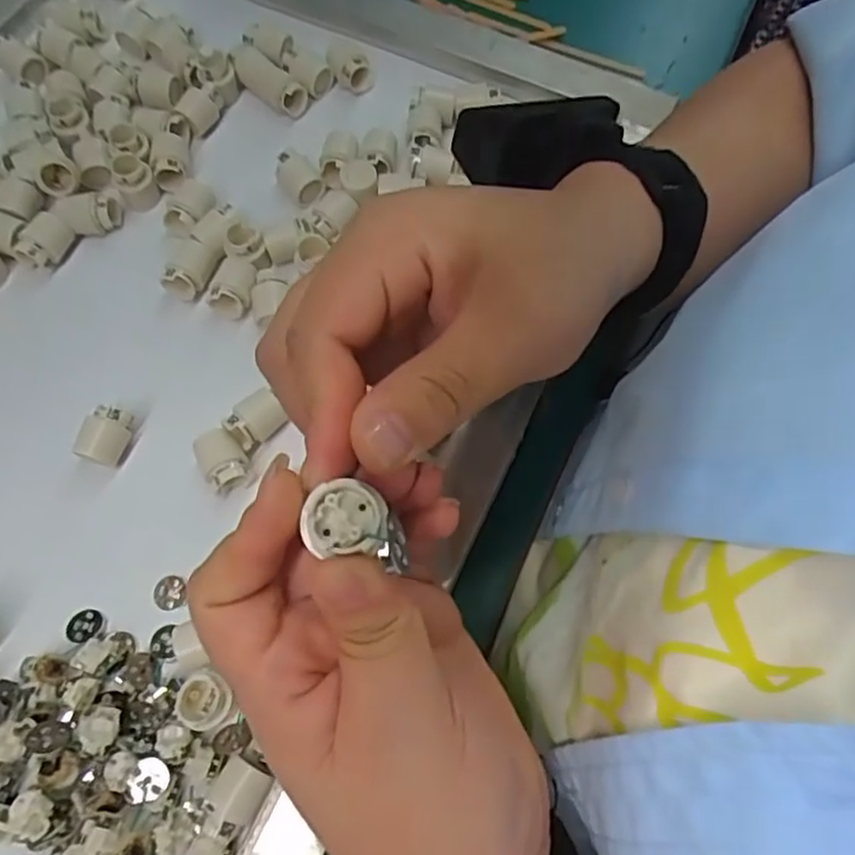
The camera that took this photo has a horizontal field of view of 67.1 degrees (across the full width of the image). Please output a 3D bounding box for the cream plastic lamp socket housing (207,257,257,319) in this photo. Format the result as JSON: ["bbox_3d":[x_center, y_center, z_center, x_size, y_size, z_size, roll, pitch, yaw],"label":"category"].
[{"bbox_3d":[-0.100,-0.072,0.334,0.019,0.016,0.029,17,68,6],"label":"cream plastic lamp socket housing"}]

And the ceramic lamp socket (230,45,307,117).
[{"bbox_3d":[-0.095,-0.208,0.388,0.051,0.019,0.019,40,72,15],"label":"ceramic lamp socket"}]

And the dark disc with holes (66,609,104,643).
[{"bbox_3d":[-0.151,0.087,0.283,0.014,0.006,0.014,0,67,-1],"label":"dark disc with holes"}]

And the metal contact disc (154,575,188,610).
[{"bbox_3d":[-0.116,0.074,0.290,0.014,0.005,0.015,0,67,-1],"label":"metal contact disc"}]

